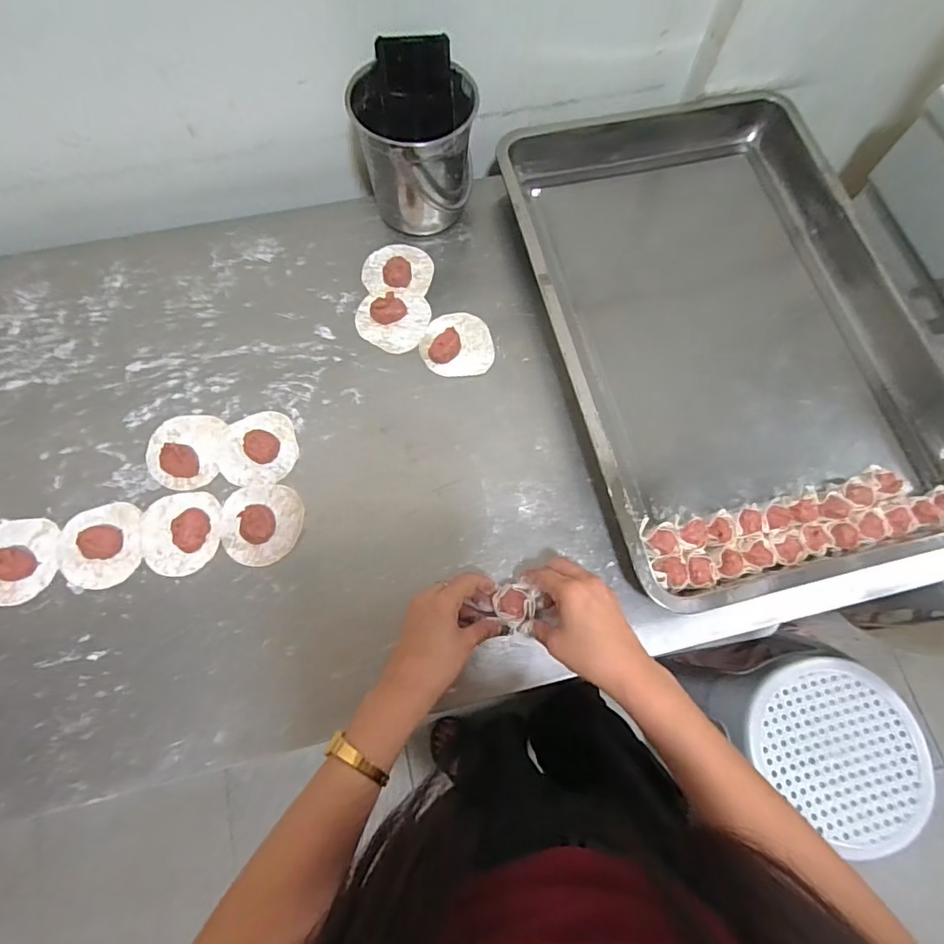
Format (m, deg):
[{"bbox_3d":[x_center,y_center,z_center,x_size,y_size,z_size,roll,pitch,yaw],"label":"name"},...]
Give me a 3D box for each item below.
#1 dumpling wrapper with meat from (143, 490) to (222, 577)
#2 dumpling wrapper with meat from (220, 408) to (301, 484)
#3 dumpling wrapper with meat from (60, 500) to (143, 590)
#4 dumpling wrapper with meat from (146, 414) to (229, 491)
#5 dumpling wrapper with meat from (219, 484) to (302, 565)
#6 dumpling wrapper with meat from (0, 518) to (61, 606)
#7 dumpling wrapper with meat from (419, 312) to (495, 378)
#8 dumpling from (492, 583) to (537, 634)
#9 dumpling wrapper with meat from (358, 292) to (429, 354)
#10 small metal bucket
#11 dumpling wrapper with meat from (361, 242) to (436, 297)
[{"bbox_3d":[-0.287,0.057,0.505,0.074,0.020,0.083,-14,73,-7],"label":"dumpling wrapper with meat"},{"bbox_3d":[-0.224,-0.029,0.534,0.079,0.020,0.081,-3,72,-3],"label":"dumpling wrapper with meat"},{"bbox_3d":[-0.363,0.070,0.500,0.070,0.017,0.081,-13,73,-7],"label":"dumpling wrapper with meat"},{"bbox_3d":[-0.301,-0.025,0.531,0.074,0.022,0.082,3,71,-1],"label":"dumpling wrapper with meat"},{"bbox_3d":[-0.209,0.048,0.504,0.076,0.025,0.080,-3,72,-3],"label":"dumpling wrapper with meat"},{"bbox_3d":[-0.439,0.081,0.490,0.077,0.027,0.084,-5,72,-4],"label":"dumpling wrapper with meat"},{"bbox_3d":[-0.017,-0.148,0.579,0.080,0.025,0.078,-6,72,-4],"label":"dumpling wrapper with meat"},{"bbox_3d":[0.039,0.125,0.477,0.040,0.037,0.041,8,71,0],"label":"dumpling"},{"bbox_3d":[-0.091,-0.175,0.585,0.082,0.025,0.072,3,71,-1],"label":"dumpling wrapper with meat"},{"bbox_3d":[-0.060,-0.370,0.594,0.136,0.134,0.114,-33,76,-12],"label":"small metal bucket"},{"bbox_3d":[-0.089,-0.243,0.611,0.081,0.023,0.074,-5,72,-4],"label":"dumpling wrapper with meat"}]

